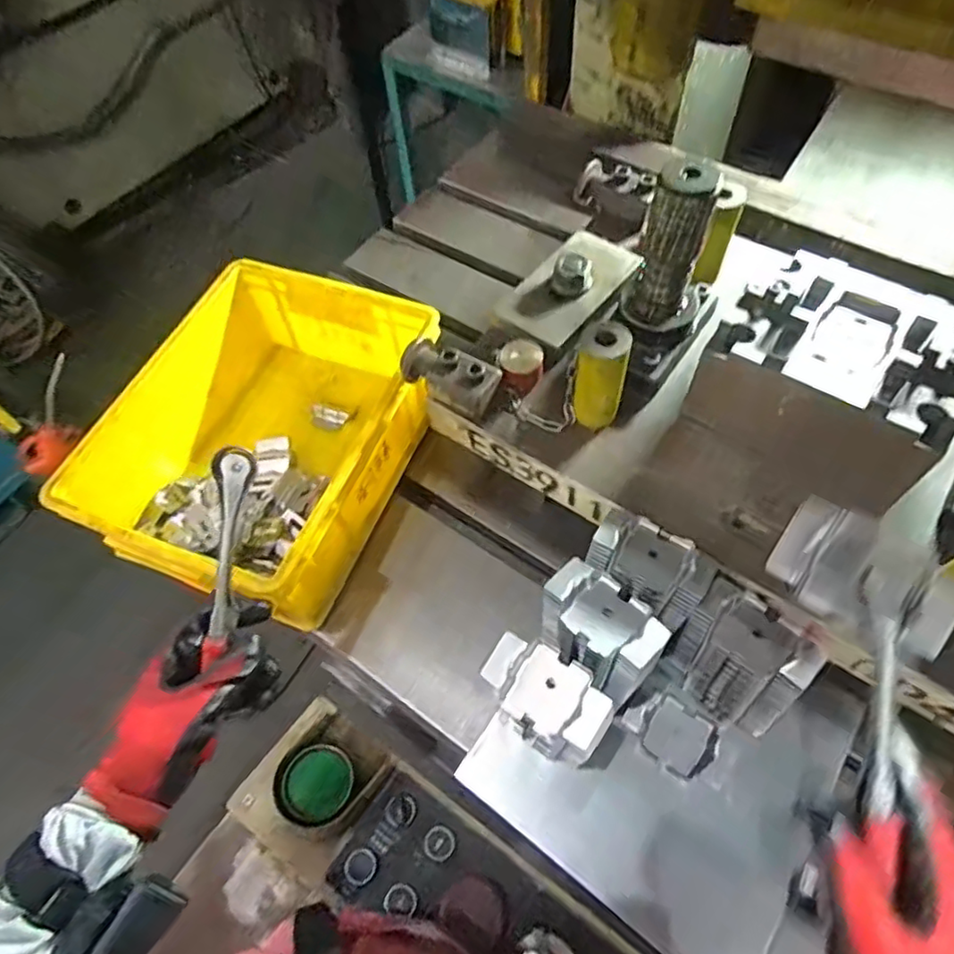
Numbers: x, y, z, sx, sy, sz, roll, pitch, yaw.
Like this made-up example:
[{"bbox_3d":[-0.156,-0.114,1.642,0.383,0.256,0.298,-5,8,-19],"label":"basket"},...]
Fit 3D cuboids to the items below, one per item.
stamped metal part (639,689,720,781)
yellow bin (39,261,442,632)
[{"bbox_3d":[0.171,0.221,0.535,0.057,0.006,0.054,30,78,30],"label":"stamped metal part"},{"bbox_3d":[-0.214,-0.041,0.664,0.257,0.130,0.335,18,62,14],"label":"yellow bin"}]

